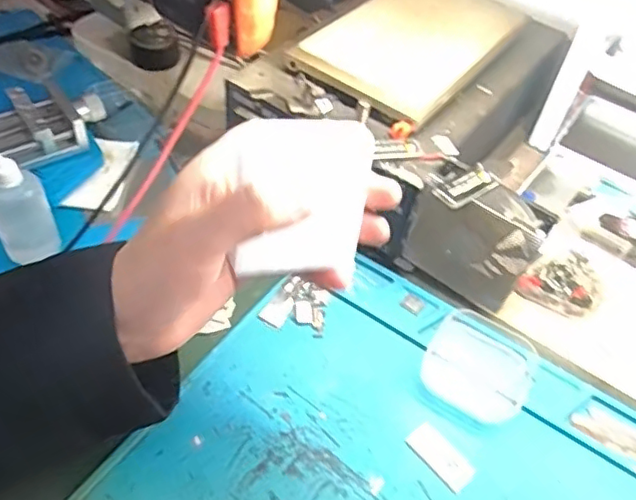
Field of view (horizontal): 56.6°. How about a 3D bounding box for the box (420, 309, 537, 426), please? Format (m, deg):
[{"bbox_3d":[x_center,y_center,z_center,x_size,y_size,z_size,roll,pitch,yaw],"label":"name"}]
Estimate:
[{"bbox_3d":[0.105,0.073,0.381,0.063,0.014,0.072,27,53,16],"label":"box"}]

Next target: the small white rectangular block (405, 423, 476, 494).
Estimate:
[{"bbox_3d":[0.072,0.120,0.344,0.019,0.004,0.039,-33,61,-29],"label":"small white rectangular block"}]

